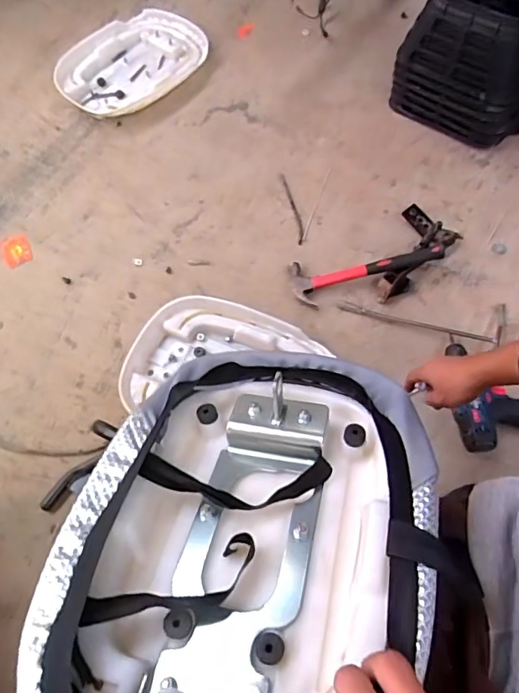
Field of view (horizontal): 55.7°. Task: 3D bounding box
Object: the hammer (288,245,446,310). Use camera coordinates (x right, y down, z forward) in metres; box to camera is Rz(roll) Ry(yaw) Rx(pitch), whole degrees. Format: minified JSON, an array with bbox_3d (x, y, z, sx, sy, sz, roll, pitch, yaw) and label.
[{"bbox_3d":[0.192,-0.144,0.894,0.272,0.053,0.095,-12,66,-2],"label":"hammer"}]

